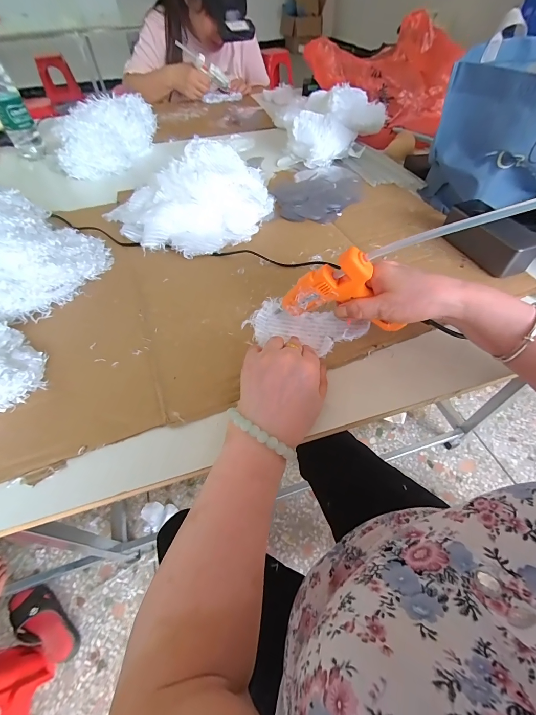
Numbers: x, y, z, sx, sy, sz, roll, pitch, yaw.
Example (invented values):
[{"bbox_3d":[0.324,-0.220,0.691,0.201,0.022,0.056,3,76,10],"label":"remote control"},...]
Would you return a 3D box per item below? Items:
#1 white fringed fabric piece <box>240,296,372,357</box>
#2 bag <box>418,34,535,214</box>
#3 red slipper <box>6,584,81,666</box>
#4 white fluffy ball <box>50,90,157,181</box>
[{"bbox_3d":[0.048,-0.040,0.388,0.150,0.016,0.067,7,53,6],"label":"white fringed fabric piece"},{"bbox_3d":[0.379,-0.344,0.488,0.196,0.207,0.192,29,56,21],"label":"bag"},{"bbox_3d":[-0.594,0.705,0.814,0.231,0.057,0.102,29,56,21],"label":"red slipper"},{"bbox_3d":[-0.377,-0.541,0.732,0.139,0.106,0.274,4,51,3],"label":"white fluffy ball"}]

